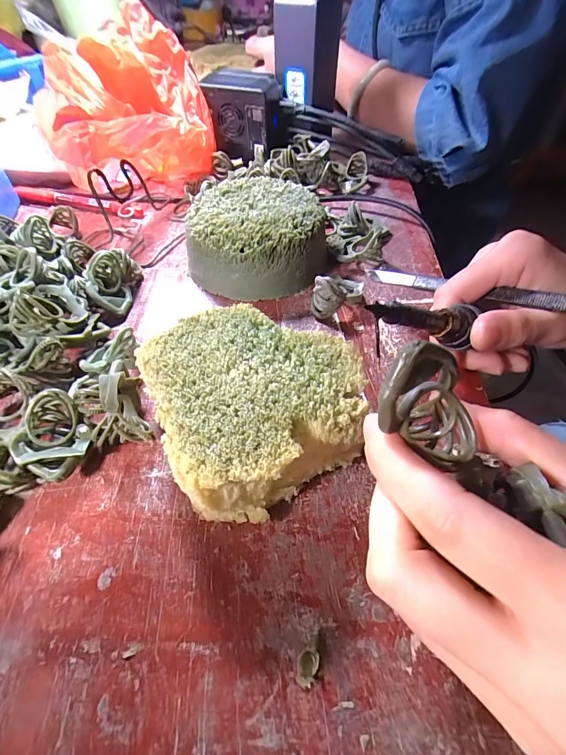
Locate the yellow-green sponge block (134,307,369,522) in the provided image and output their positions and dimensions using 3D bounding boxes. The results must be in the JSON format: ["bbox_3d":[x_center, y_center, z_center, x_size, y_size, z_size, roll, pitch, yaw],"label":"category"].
[{"bbox_3d":[-0.013,0.011,0.180,0.095,0.043,0.104,-23,56,-16],"label":"yellow-green sponge block"}]

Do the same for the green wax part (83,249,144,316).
[{"bbox_3d":[-0.126,-0.071,0.250,0.027,0.032,0.047,0,54,-1],"label":"green wax part"}]

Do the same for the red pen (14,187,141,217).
[{"bbox_3d":[-0.198,-0.169,0.334,0.128,0.014,0.016,14,55,9],"label":"red pen"}]

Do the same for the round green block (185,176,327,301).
[{"bbox_3d":[-0.020,-0.109,0.268,0.100,0.046,0.093,1,54,-1],"label":"round green block"}]

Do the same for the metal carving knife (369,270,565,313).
[{"bbox_3d":[0.115,-0.045,0.184,0.008,0.006,0.161,-38,41,-25],"label":"metal carving knife"}]

